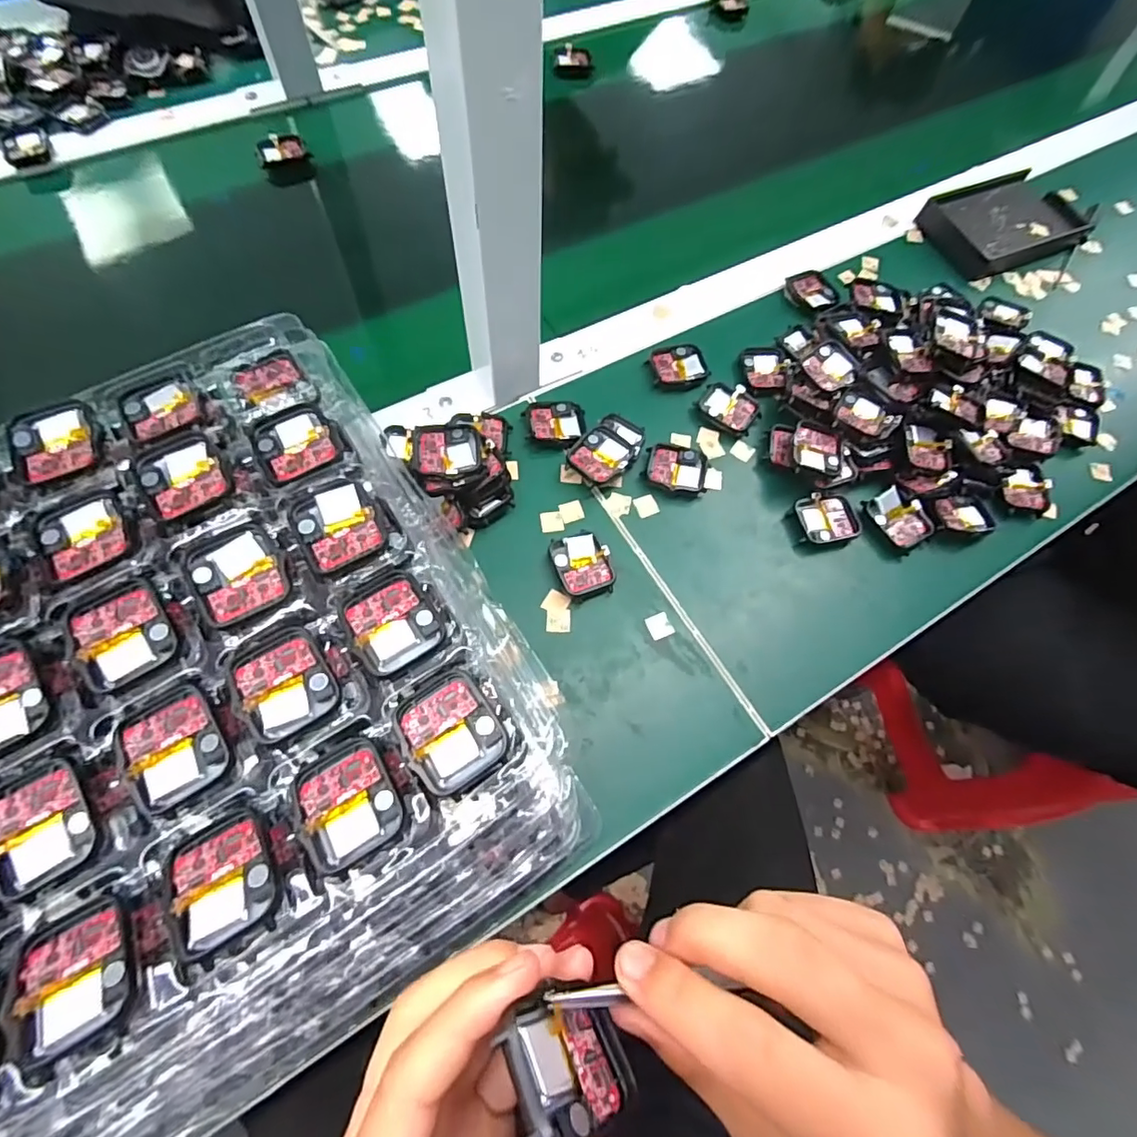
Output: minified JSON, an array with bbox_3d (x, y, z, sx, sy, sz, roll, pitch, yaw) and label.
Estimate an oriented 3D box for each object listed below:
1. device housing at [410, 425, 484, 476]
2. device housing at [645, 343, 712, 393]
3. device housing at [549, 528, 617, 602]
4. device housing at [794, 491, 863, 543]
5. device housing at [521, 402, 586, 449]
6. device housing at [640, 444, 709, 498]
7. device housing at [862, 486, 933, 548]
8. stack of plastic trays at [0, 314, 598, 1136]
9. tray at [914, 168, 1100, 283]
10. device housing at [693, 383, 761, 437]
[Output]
[{"bbox_3d":[-0.080,-0.076,0.365,0.045,0.015,0.039,-7,67,-6],"label":"device housing"},{"bbox_3d":[0.089,-0.163,0.446,0.046,0.008,0.041,-10,67,-8],"label":"device housing"},{"bbox_3d":[0.009,-0.002,0.373,0.039,0.011,0.046,-16,68,-10],"label":"device housing"},{"bbox_3d":[0.188,-0.037,0.402,0.044,0.014,0.037,-11,67,-8],"label":"device housing"},{"bbox_3d":[-0.009,-0.108,0.415,0.045,0.008,0.041,-8,67,-7],"label":"device housing"},{"bbox_3d":[0.080,-0.072,0.408,0.047,0.008,0.037,7,66,-1],"label":"device housing"},{"bbox_3d":[0.241,-0.037,0.400,0.035,0.010,0.044,-26,71,-14],"label":"device housing"},{"bbox_3d":[-0.177,0.054,0.269,0.274,0.087,0.324,-29,71,-15],"label":"stack of plastic trays"},{"bbox_3d":[0.432,-0.340,0.533,0.174,0.018,0.093,-23,70,-13],"label":"tray"},{"bbox_3d":[0.126,-0.127,0.433,0.046,0.009,0.038,34,69,11],"label":"device housing"}]

